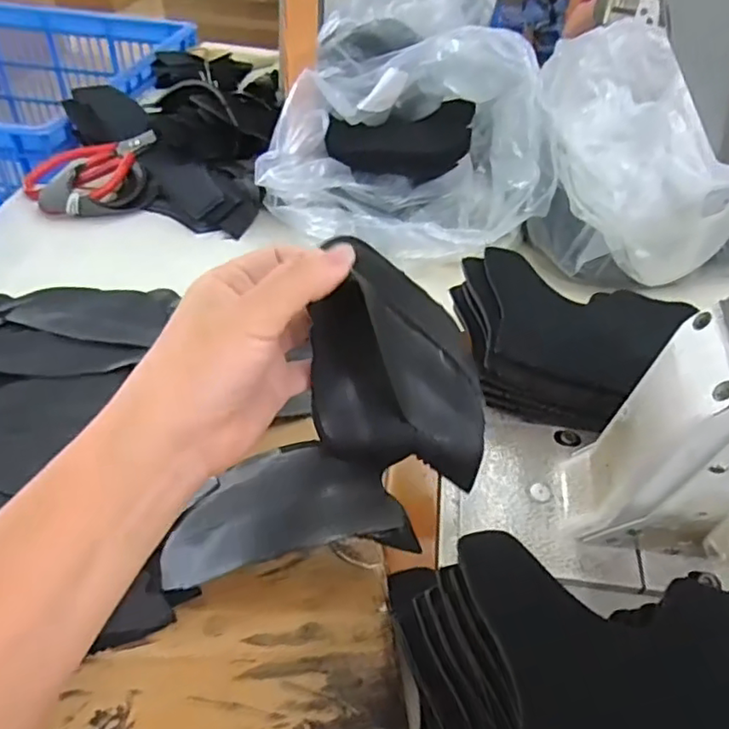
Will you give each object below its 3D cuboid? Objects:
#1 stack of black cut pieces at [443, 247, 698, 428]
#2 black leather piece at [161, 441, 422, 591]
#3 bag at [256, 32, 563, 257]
[{"bbox_3d":[0.132,-0.006,0.407,0.158,0.066,0.119,14,44,10],"label":"stack of black cut pieces"},{"bbox_3d":[-0.043,0.081,0.336,0.128,0.053,0.063,-4,44,-9],"label":"black leather piece"},{"bbox_3d":[0.048,-0.196,0.543,0.240,0.144,0.192,-22,49,-25],"label":"bag"}]

